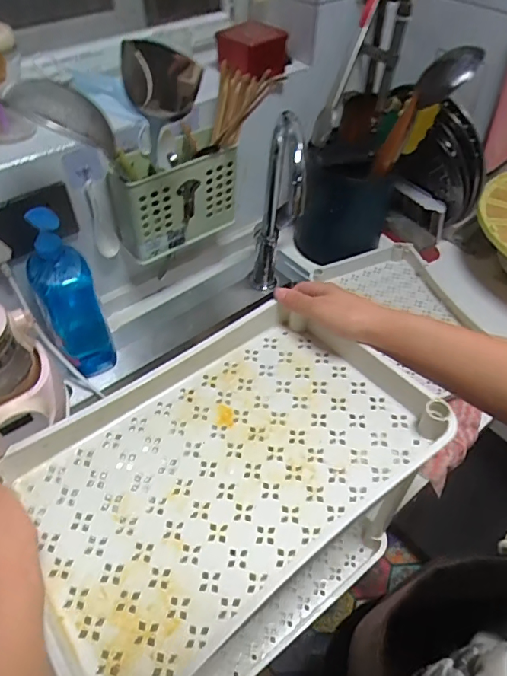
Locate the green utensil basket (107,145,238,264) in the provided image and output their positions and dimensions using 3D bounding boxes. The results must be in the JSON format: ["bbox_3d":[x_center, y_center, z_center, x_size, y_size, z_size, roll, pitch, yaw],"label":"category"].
[{"bbox_3d":[-0.126,-0.231,0.819,0.211,0.155,0.071,-27,54,-23],"label":"green utensil basket"}]

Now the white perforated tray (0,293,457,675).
[{"bbox_3d":[-0.026,0.099,0.423,0.339,0.041,0.245,-30,55,-25],"label":"white perforated tray"}]

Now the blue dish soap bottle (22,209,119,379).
[{"bbox_3d":[-0.280,-0.061,0.738,0.084,0.283,0.077,-25,53,-22],"label":"blue dish soap bottle"}]

